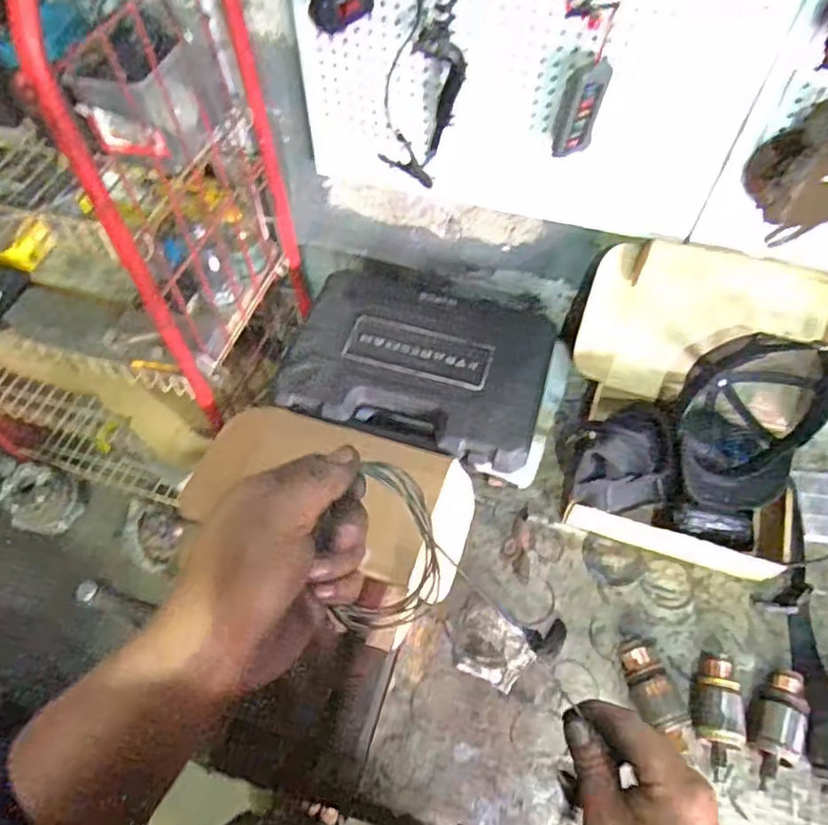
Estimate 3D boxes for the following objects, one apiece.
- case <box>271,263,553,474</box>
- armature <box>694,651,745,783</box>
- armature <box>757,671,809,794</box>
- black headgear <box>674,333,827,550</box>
[{"bbox_3d":[0.017,-0.091,0.963,0.365,0.073,0.308,15,60,9],"label":"case"},{"bbox_3d":[0.355,0.349,0.748,0.052,0.043,0.137,10,59,6],"label":"armature"},{"bbox_3d":[0.423,0.363,0.740,0.050,0.042,0.138,26,62,15],"label":"armature"},{"bbox_3d":[0.415,0.023,0.816,0.170,0.171,0.258,30,64,17],"label":"black headgear"}]

